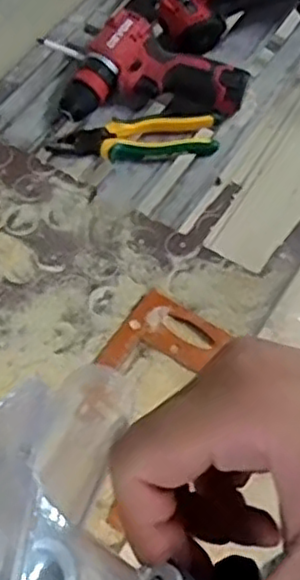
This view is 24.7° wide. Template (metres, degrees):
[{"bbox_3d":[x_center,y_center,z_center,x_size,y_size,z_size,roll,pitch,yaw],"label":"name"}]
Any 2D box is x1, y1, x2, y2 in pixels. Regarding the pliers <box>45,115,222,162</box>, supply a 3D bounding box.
[{"bbox_3d":[-0.015,-0.176,0.794,0.193,0.021,0.054,-6,61,-3],"label":"pliers"}]

